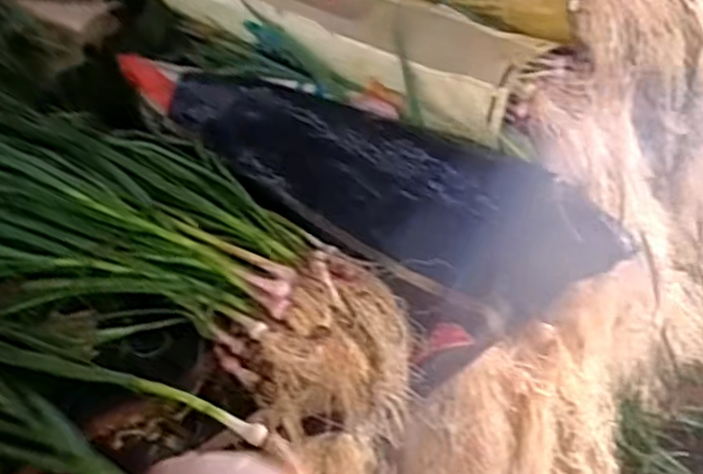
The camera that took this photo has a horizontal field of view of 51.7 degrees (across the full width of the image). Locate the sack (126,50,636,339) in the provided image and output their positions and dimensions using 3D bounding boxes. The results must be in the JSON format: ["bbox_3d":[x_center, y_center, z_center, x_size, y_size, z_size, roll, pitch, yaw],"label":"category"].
[{"bbox_3d":[-0.052,-0.096,0.795,0.679,0.092,0.165,27,42,29],"label":"sack"}]

